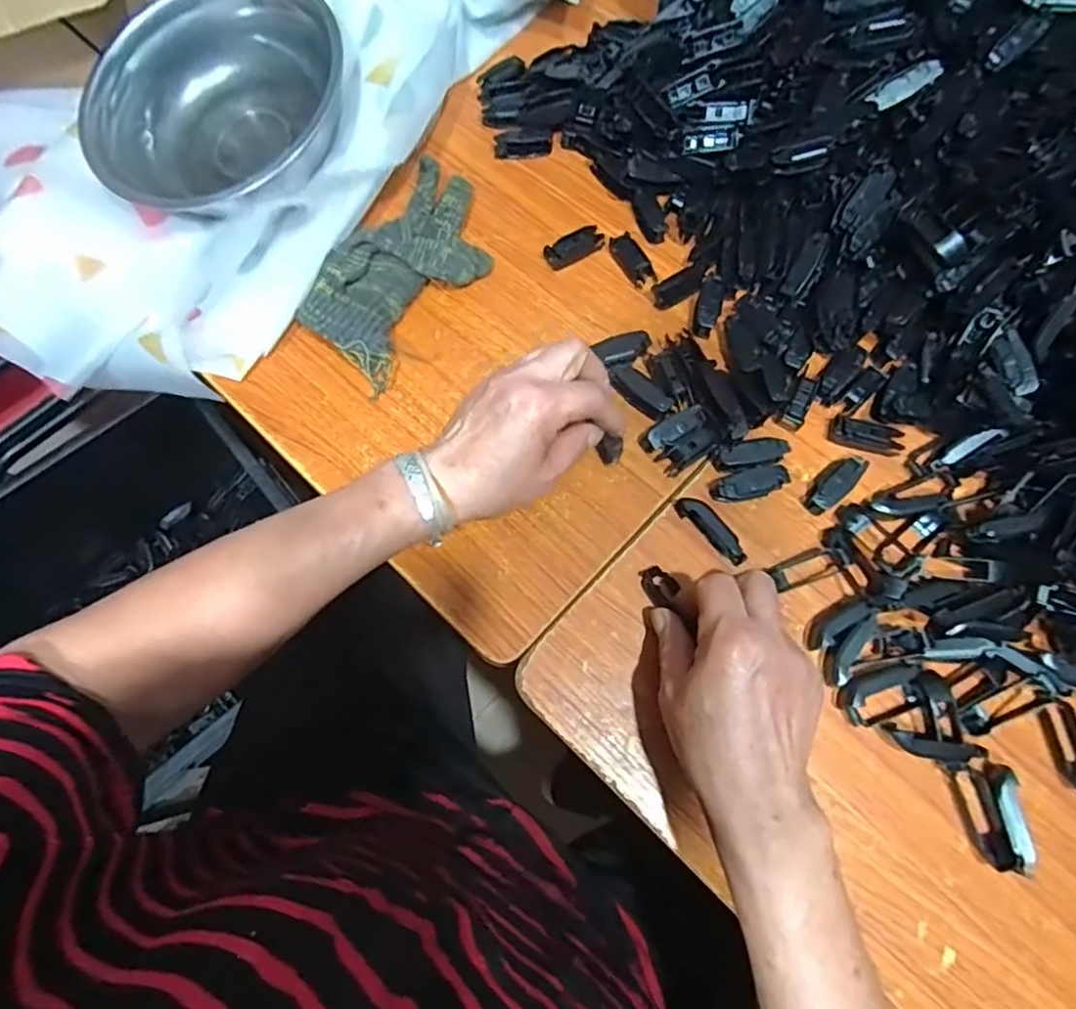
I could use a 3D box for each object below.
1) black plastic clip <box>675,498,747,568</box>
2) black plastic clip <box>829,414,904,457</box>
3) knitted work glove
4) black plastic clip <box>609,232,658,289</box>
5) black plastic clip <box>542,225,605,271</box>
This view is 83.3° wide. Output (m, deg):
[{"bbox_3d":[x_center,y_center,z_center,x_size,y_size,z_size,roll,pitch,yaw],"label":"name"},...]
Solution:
[{"bbox_3d":[0.116,0.016,0.400,0.013,0.011,0.056,-42,78,-14],"label":"black plastic clip"},{"bbox_3d":[0.231,-0.047,0.424,0.048,0.014,0.022,11,72,2],"label":"black plastic clip"},{"bbox_3d":[-0.099,-0.181,0.458,0.092,0.033,0.174,34,74,9],"label":"knitted work glove"},{"bbox_3d":[0.074,-0.191,0.472,0.018,0.011,0.048,-25,74,-10],"label":"black plastic clip"},{"bbox_3d":[0.030,-0.203,0.478,0.048,0.010,0.020,-30,75,-11],"label":"black plastic clip"}]

